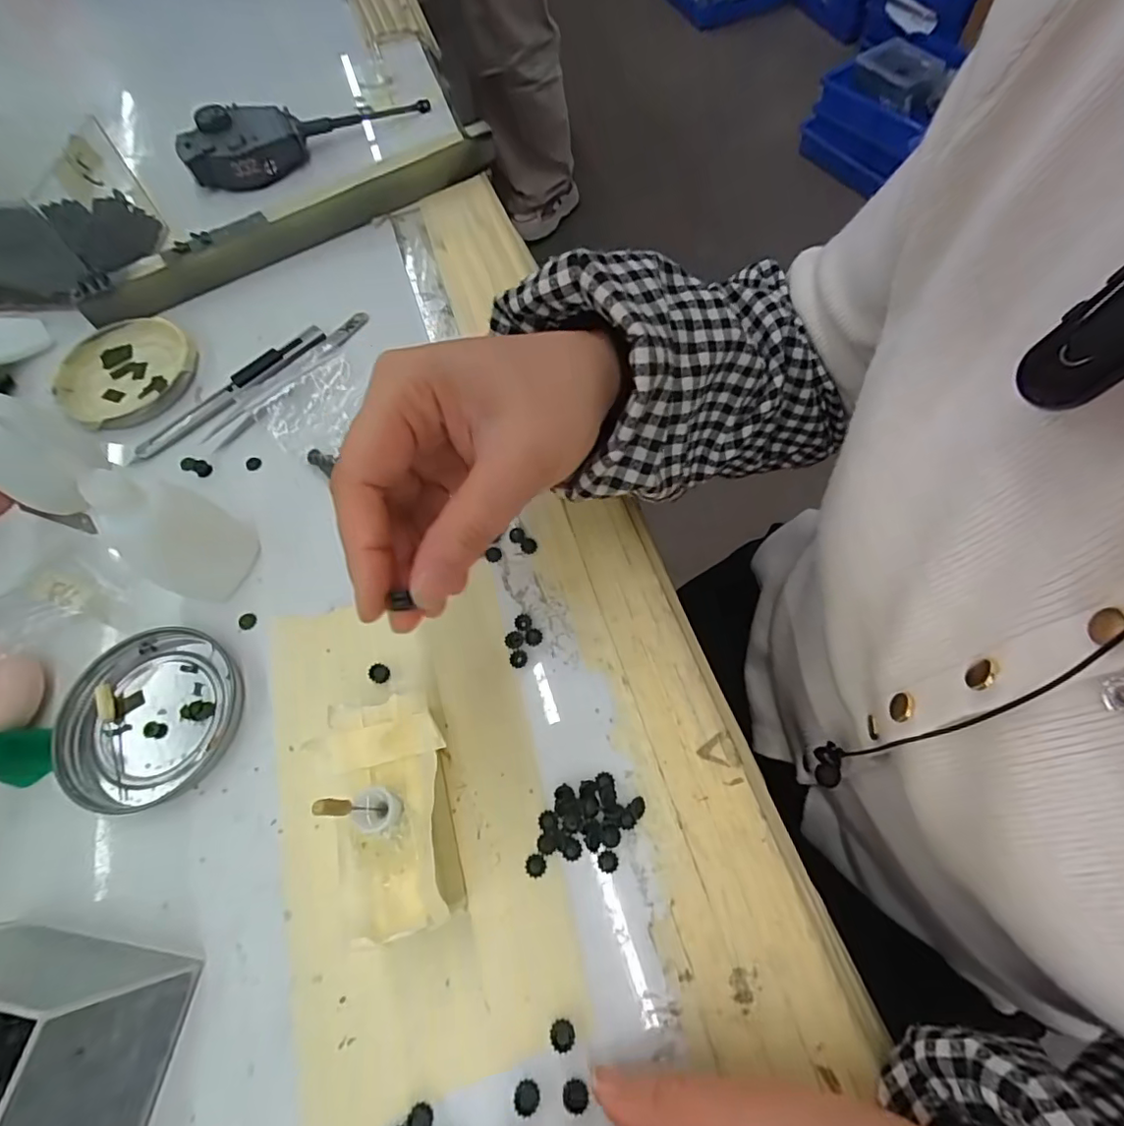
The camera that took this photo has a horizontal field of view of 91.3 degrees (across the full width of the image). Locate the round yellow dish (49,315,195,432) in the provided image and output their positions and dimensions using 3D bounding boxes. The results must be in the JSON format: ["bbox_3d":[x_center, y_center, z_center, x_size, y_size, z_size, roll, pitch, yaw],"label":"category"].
[{"bbox_3d":[-0.267,-0.117,0.339,0.077,0.011,0.080,-39,70,-15],"label":"round yellow dish"}]

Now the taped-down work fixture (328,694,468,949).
[{"bbox_3d":[-0.063,0.097,0.214,0.047,0.041,0.085,-14,66,-3],"label":"taped-down work fixture"}]

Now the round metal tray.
[{"bbox_3d":[-0.188,0.068,0.251,0.078,0.008,0.078,-1,65,1],"label":"round metal tray"}]

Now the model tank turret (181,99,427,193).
[{"bbox_3d":[-0.202,-0.345,0.426,0.184,0.031,0.057,-37,69,-14],"label":"model tank turret"}]

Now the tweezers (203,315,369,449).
[{"bbox_3d":[-0.161,-0.113,0.331,0.023,0.011,0.124,32,70,15],"label":"tweezers"}]

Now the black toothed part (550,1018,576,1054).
[{"bbox_3d":[0.000,0.169,0.197,0.009,0.008,0.008,4,65,4],"label":"black toothed part"}]

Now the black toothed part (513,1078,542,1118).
[{"bbox_3d":[-0.012,0.184,0.190,0.009,0.007,0.008,9,66,6],"label":"black toothed part"}]

